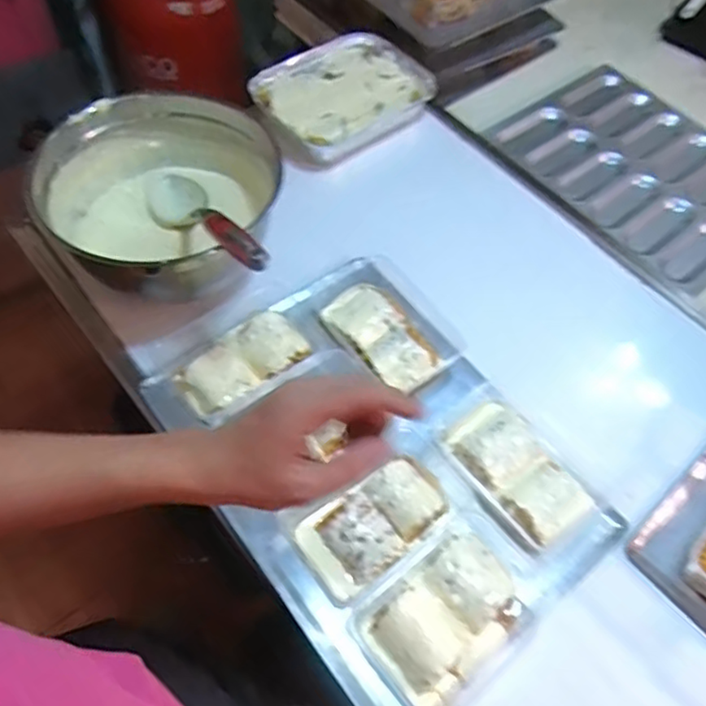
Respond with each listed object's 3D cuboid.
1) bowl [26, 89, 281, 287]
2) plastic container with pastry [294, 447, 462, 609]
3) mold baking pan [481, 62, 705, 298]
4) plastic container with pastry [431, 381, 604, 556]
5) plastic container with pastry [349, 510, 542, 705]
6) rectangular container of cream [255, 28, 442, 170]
[{"bbox_3d":[-0.226,-0.178,0.739,0.252,0.125,0.228,-25,62,-18],"label":"bowl"},{"bbox_3d":[0.028,0.166,0.637,0.178,0.039,0.100,-32,65,-22],"label":"plastic container with pastry"},{"bbox_3d":[0.480,-0.310,1.034,0.416,0.029,0.361,41,64,21],"label":"mold baking pan"},{"bbox_3d":[0.172,0.124,0.668,0.100,0.037,0.164,-33,65,-22],"label":"plastic container with pastry"},{"bbox_3d":[0.095,0.239,0.590,0.178,0.048,0.114,-36,66,-23],"label":"plastic container with pastry"},{"bbox_3d":[-0.014,-0.393,0.974,0.261,0.056,0.199,-31,64,-21],"label":"rectangular container of cream"}]

